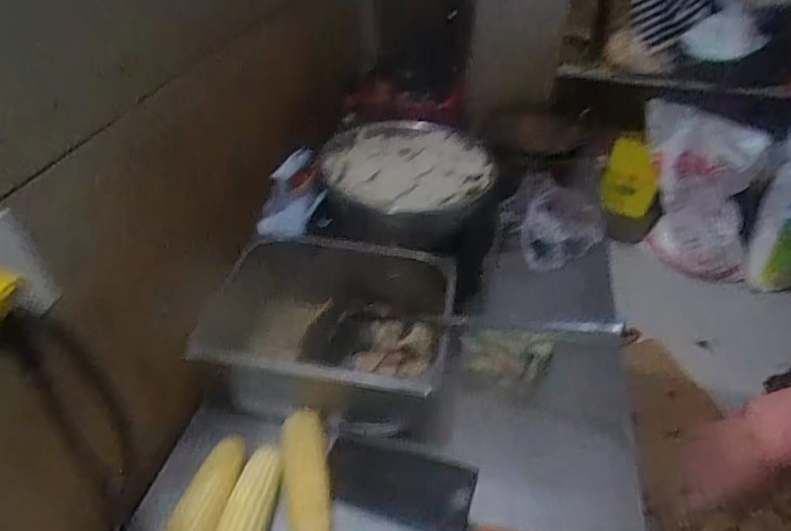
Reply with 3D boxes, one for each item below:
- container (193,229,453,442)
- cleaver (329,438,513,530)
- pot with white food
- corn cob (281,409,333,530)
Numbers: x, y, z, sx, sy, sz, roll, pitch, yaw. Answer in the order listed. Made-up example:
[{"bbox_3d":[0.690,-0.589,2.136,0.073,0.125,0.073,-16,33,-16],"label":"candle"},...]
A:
[{"bbox_3d":[-0.103,0.102,0.803,0.371,0.151,0.249,3,38,4],"label":"container"},{"bbox_3d":[0.056,0.291,0.701,0.298,0.024,0.110,12,40,15],"label":"cleaver"},{"bbox_3d":[0.015,-0.142,0.955,0.281,0.113,0.270,4,39,5],"label":"pot with white food"},{"bbox_3d":[-0.107,0.273,0.673,0.054,0.046,0.191,-7,39,-9],"label":"corn cob"}]

